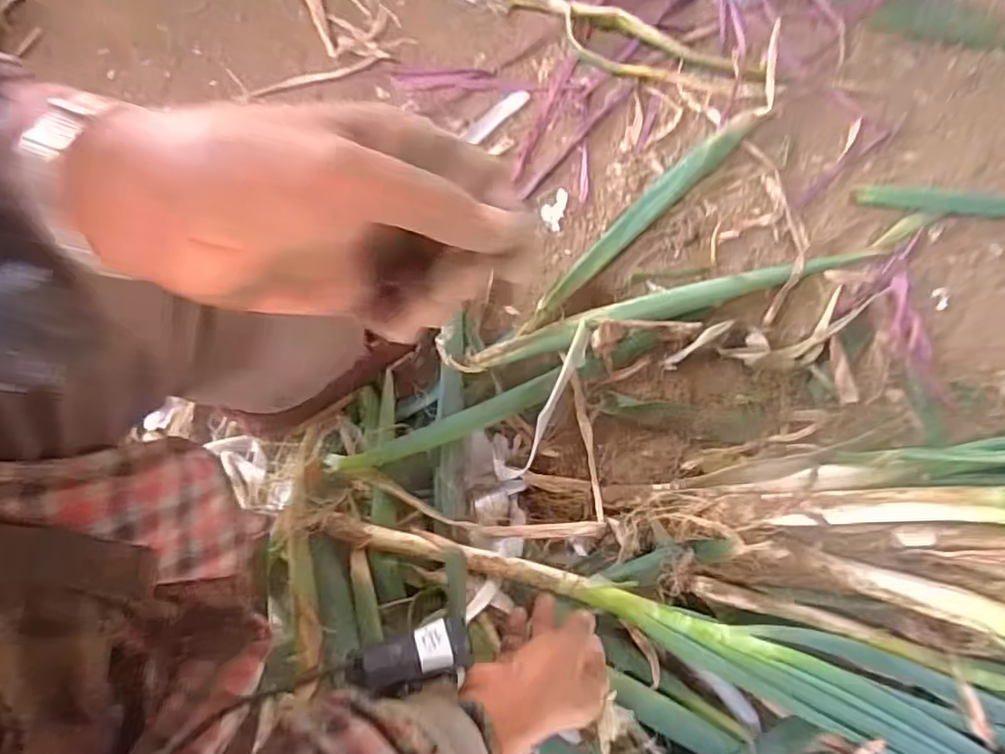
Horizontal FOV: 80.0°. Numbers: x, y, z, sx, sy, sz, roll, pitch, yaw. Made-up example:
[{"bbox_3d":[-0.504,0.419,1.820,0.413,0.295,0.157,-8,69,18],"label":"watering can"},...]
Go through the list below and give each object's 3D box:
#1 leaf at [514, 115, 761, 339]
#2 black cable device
[{"bbox_3d":[0.154,-0.182,0.667,0.367,0.022,0.031,-42,82,-7],"label":"leaf"},{"bbox_3d":[-0.050,0.161,0.343,0.071,0.018,0.028,-2,78,-31],"label":"black cable device"}]

